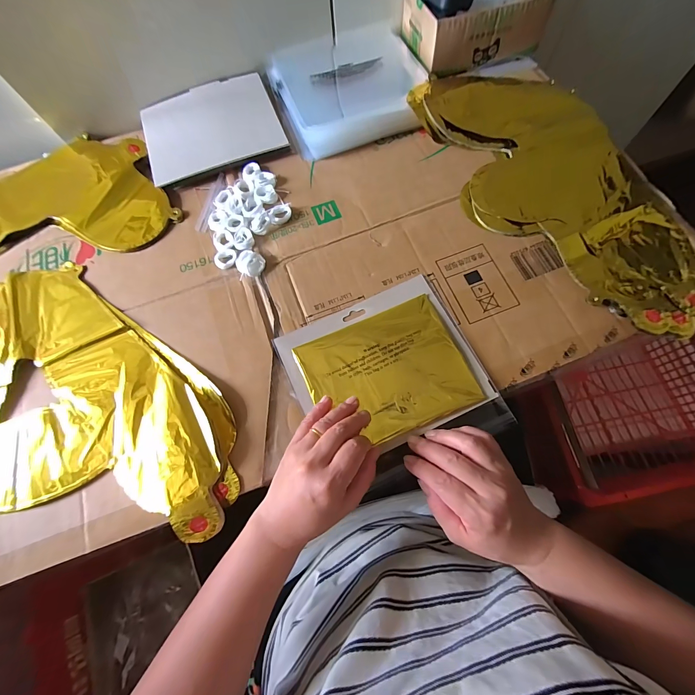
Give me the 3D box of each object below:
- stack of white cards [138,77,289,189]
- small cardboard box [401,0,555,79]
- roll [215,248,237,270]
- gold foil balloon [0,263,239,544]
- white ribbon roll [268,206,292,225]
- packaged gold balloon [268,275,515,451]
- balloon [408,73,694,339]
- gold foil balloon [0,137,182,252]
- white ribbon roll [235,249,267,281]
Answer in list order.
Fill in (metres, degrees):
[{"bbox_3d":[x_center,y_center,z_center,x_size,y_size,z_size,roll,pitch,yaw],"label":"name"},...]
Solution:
[{"bbox_3d":[-0.199,-0.324,0.476,0.187,0.016,0.167,-20,71,-4],"label":"stack of white cards"},{"bbox_3d":[0.192,-0.509,0.496,0.188,0.064,0.143,-16,71,-3],"label":"small cardboard box"},{"bbox_3d":[-0.154,-0.113,0.411,0.028,0.008,0.027,-1,71,2],"label":"roll"},{"bbox_3d":[-0.335,0.058,0.356,0.391,0.016,0.344,-16,71,-3],"label":"gold foil balloon"},{"bbox_3d":[-0.088,-0.174,0.425,0.029,0.010,0.022,-20,71,-4],"label":"white ribbon roll"},{"bbox_3d":[0.044,0.027,0.357,0.197,0.015,0.180,-23,71,-5],"label":"packaged gold balloon"},{"bbox_3d":[0.257,-0.216,0.416,0.214,0.023,0.450,-19,71,-4],"label":"balloon"},{"bbox_3d":[-0.450,-0.200,0.464,0.404,0.034,0.225,-13,71,-2],"label":"gold foil balloon"},{"bbox_3d":[-0.120,-0.105,0.401,0.035,0.013,0.039,-12,70,-2],"label":"white ribbon roll"}]

